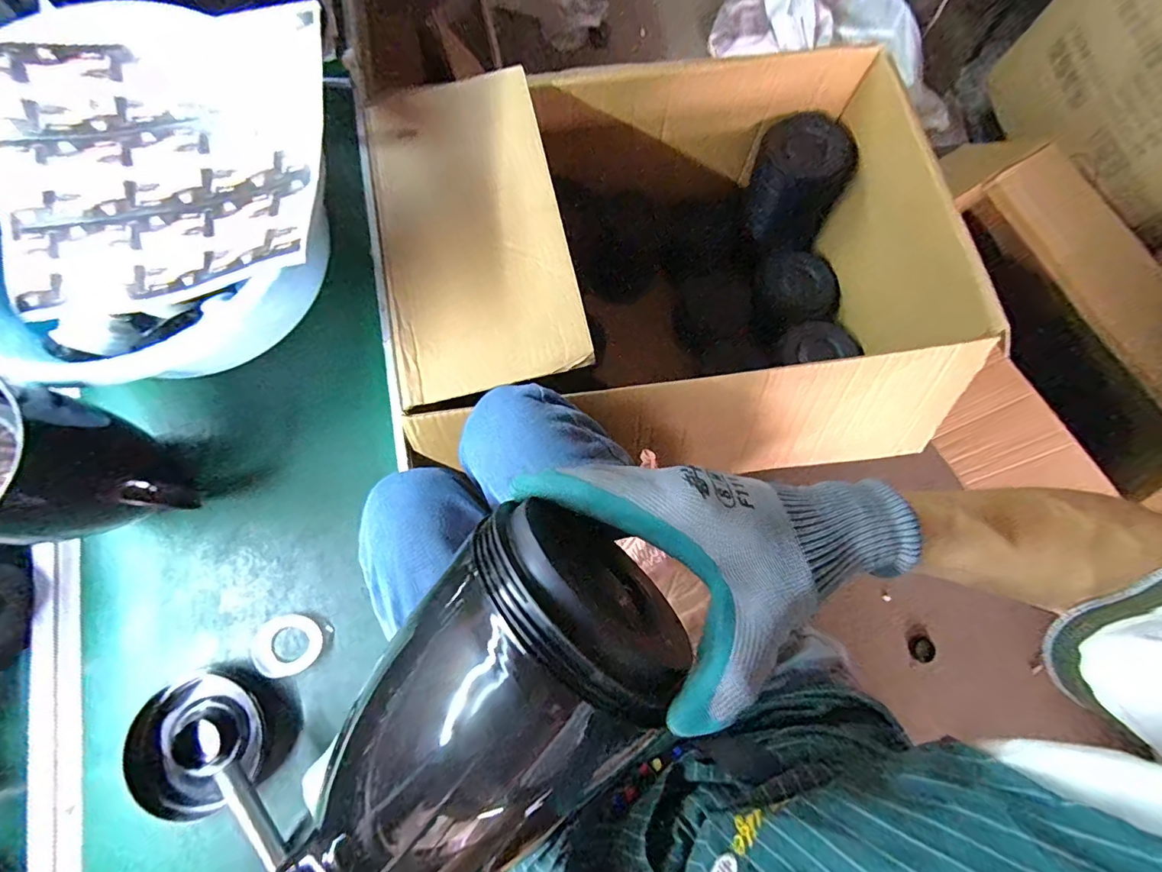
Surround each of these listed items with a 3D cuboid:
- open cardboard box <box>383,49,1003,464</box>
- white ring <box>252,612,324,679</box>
[{"bbox_3d":[0.113,-0.205,0.715,0.653,0.354,0.513,-10,80,-3],"label":"open cardboard box"},{"bbox_3d":[-0.287,0.203,0.481,0.061,0.008,0.055,-6,80,-2],"label":"white ring"}]

